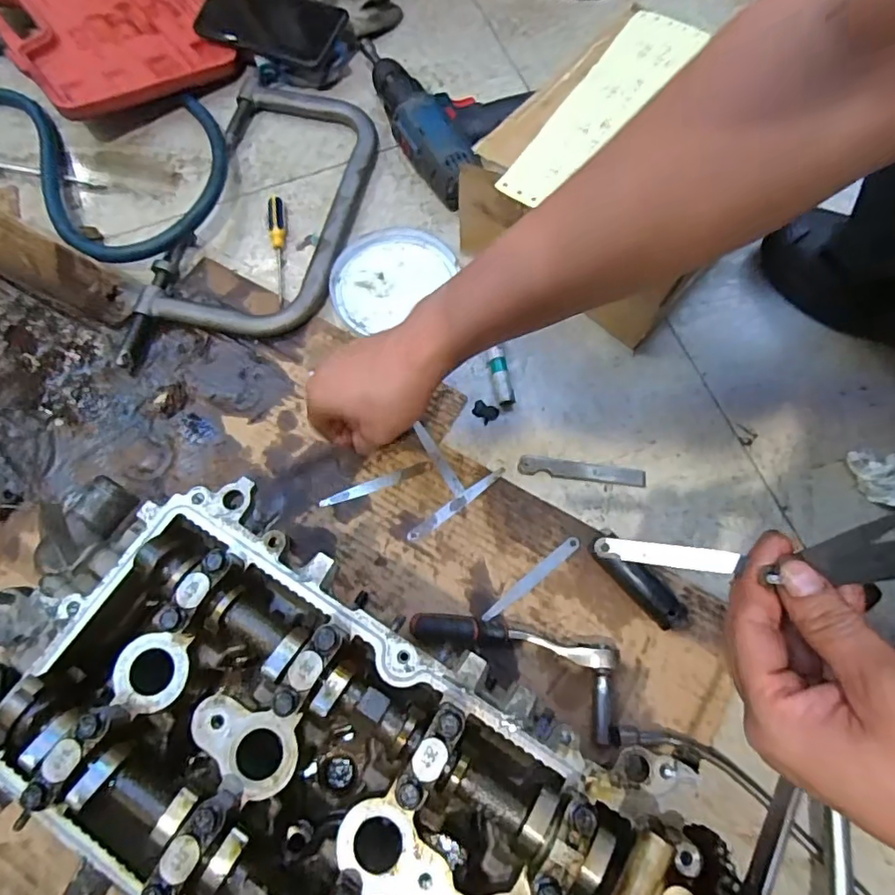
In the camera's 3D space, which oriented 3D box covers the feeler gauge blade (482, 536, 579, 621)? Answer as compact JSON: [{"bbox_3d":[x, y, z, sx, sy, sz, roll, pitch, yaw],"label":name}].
[{"bbox_3d":[0.067,0.104,0.432,0.096,0.004,0.011,-38,70,-12],"label":"feeler gauge blade"}]

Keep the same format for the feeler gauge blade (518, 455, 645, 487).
[{"bbox_3d":[0.113,0.019,0.463,0.105,0.005,0.017,7,68,2],"label":"feeler gauge blade"}]

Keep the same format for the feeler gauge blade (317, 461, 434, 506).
[{"bbox_3d":[-0.060,0.030,0.459,0.095,0.004,0.011,-19,72,-5],"label":"feeler gauge blade"}]

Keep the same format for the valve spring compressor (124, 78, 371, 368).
[{"bbox_3d":[-0.178,-0.225,0.539,0.166,0.023,0.352,14,72,6],"label":"valve spring compressor"}]

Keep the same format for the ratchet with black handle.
[{"bbox_3d":[0.045,0.161,0.400,0.151,0.026,0.062,11,72,5],"label":"ratchet with black handle"}]

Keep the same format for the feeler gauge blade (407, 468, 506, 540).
[{"bbox_3d":[0.009,0.047,0.455,0.097,0.008,0.010,-35,73,-8],"label":"feeler gauge blade"}]

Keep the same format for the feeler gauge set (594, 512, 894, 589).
[{"bbox_3d":[0.153,0.049,0.270,0.152,0.018,0.031,-3,71,11],"label":"feeler gauge set"}]

